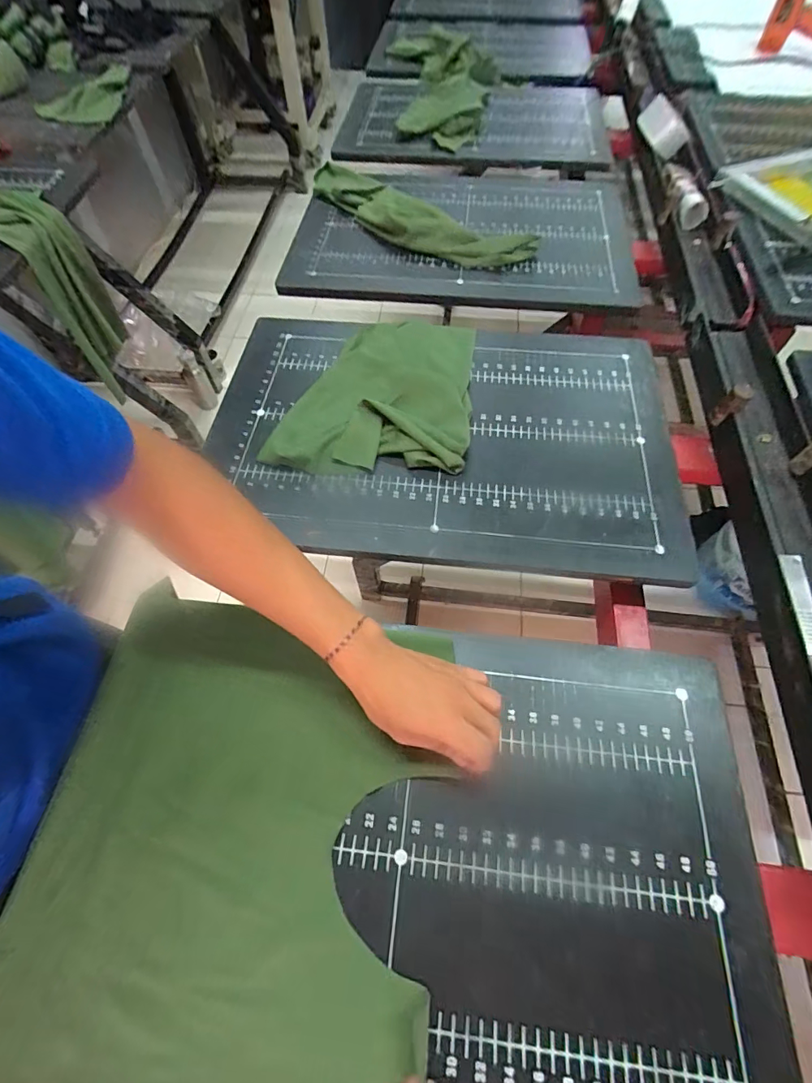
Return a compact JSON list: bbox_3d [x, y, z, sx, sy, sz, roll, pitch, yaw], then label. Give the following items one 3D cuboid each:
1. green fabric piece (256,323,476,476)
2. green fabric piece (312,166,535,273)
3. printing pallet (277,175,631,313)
[{"bbox_3d":[-0.038,-0.215,0.634,0.250,0.028,0.289,4,61,5],"label":"green fabric piece"},{"bbox_3d":[-0.006,-0.605,0.841,0.504,0.034,0.146,35,68,19],"label":"green fabric piece"},{"bbox_3d":[0.108,-0.552,0.823,0.595,0.031,0.379,4,61,5],"label":"printing pallet"}]

